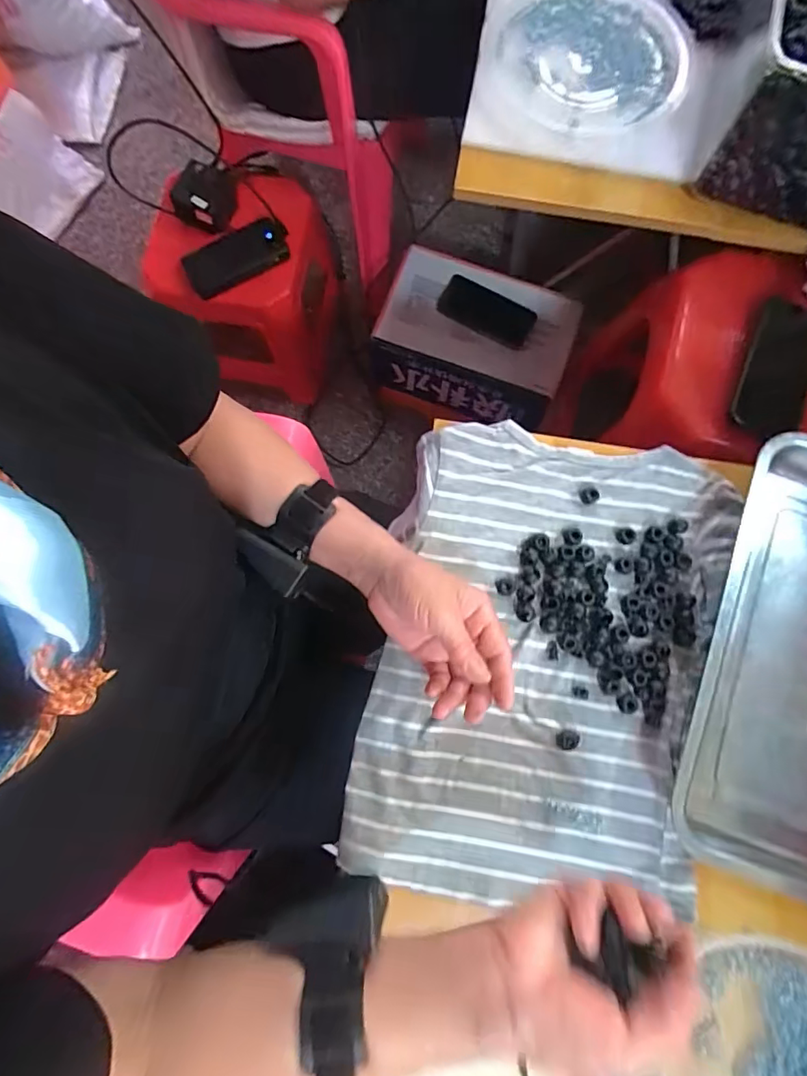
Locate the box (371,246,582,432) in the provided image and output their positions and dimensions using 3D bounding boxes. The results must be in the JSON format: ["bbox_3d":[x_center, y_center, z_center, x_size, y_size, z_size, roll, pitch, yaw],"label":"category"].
[{"bbox_3d":[0.124,-0.361,0.941,0.332,0.192,0.203,19,80,3],"label":"box"}]

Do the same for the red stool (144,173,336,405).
[{"bbox_3d":[-0.267,-0.441,0.882,0.275,0.234,0.274,7,80,1],"label":"red stool"}]

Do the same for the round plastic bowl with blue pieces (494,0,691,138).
[{"bbox_3d":[0.220,-0.565,0.572,0.214,0.035,0.209,0,80,0],"label":"round plastic bowl with blue pieces"}]

